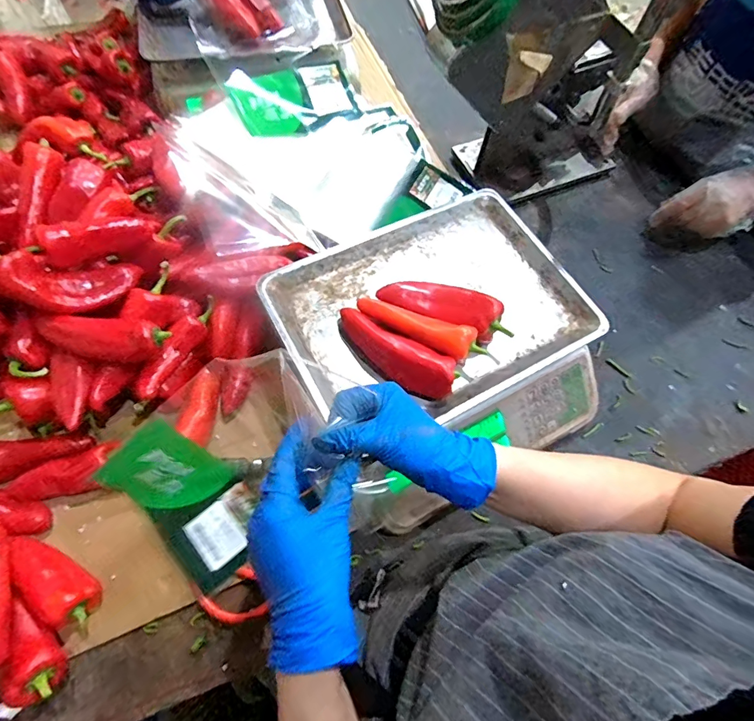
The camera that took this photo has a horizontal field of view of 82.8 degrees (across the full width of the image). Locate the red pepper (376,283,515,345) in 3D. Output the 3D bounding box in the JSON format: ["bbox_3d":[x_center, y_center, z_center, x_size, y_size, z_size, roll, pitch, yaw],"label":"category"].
[{"bbox_3d":[0.073,-0.057,0.474,0.143,0.042,0.043,18,65,5],"label":"red pepper"}]

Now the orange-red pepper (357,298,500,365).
[{"bbox_3d":[0.053,-0.028,0.458,0.158,0.039,0.036,21,65,6],"label":"orange-red pepper"}]

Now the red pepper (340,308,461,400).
[{"bbox_3d":[0.016,-0.007,0.449,0.138,0.035,0.043,29,66,10],"label":"red pepper"}]

